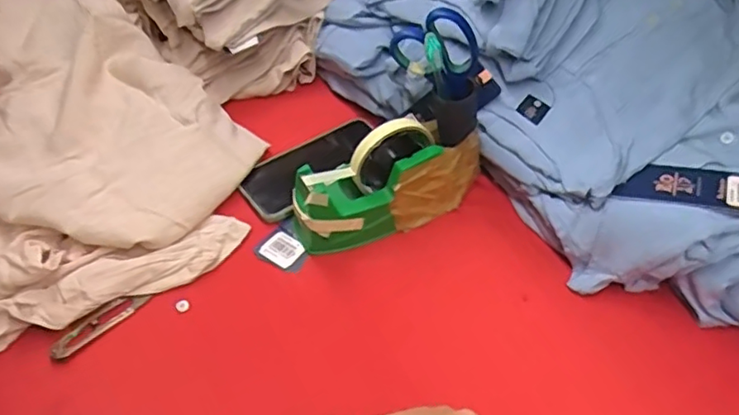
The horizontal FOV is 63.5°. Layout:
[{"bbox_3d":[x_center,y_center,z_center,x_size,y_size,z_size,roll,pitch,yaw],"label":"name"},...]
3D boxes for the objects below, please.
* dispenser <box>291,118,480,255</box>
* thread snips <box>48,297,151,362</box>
[{"bbox_3d":[0.021,-0.026,0.567,0.190,0.101,0.057,-16,49,-17],"label":"dispenser"},{"bbox_3d":[-0.233,0.100,0.515,0.085,0.005,0.020,-38,83,-30],"label":"thread snips"}]

